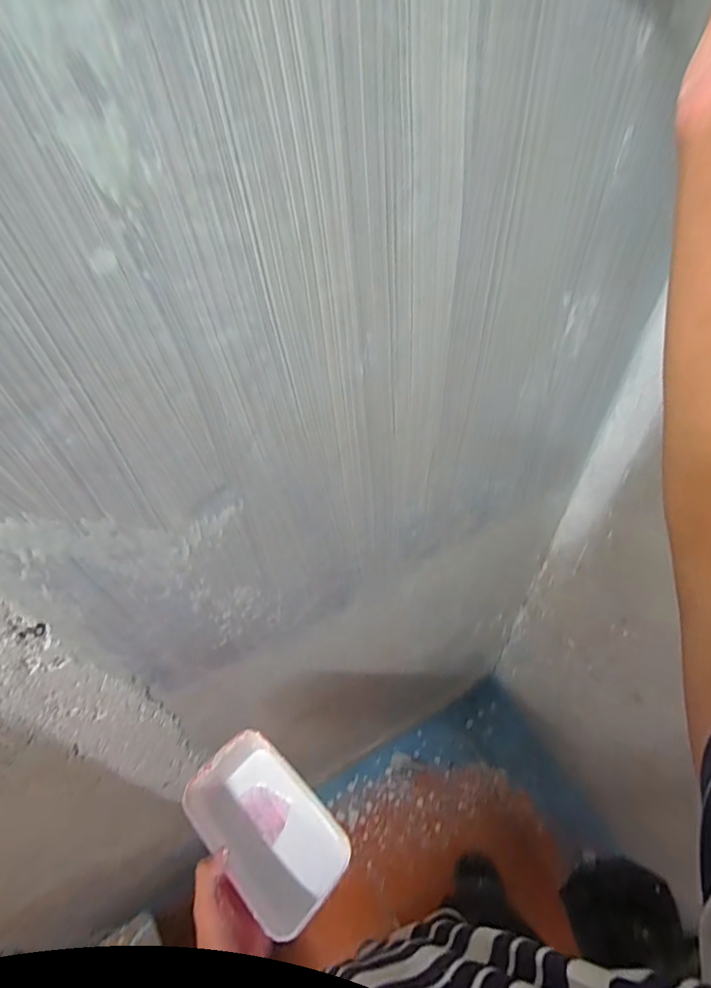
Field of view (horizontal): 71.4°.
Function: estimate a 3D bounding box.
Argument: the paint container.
[{"bbox_3d":[-0.099,0.384,0.563,0.184,0.097,0.106,36,62,28],"label":"paint container"}]

